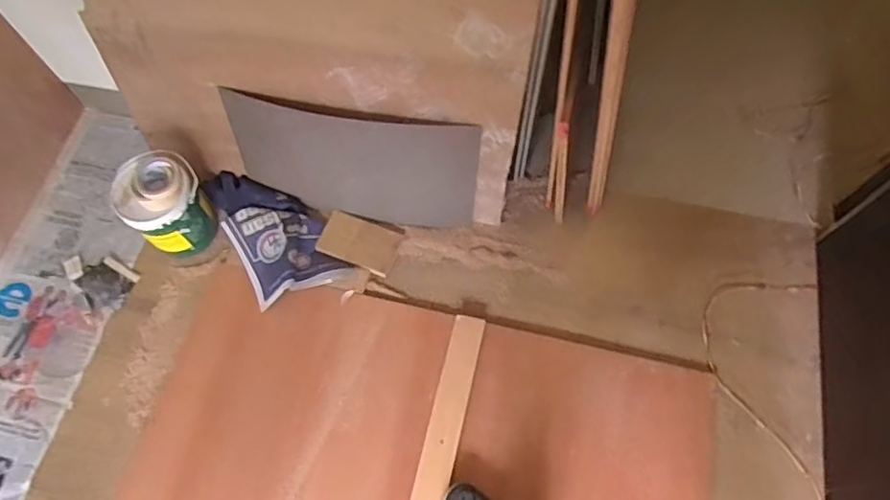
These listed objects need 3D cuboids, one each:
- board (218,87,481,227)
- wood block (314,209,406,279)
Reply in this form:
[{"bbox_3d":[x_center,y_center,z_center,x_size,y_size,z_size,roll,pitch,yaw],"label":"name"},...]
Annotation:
[{"bbox_3d":[-0.211,-0.198,1.429,0.591,0.291,0.068,7,42,-6],"label":"board"},{"bbox_3d":[-0.211,-0.022,1.473,0.184,0.016,0.120,20,67,8],"label":"wood block"}]

